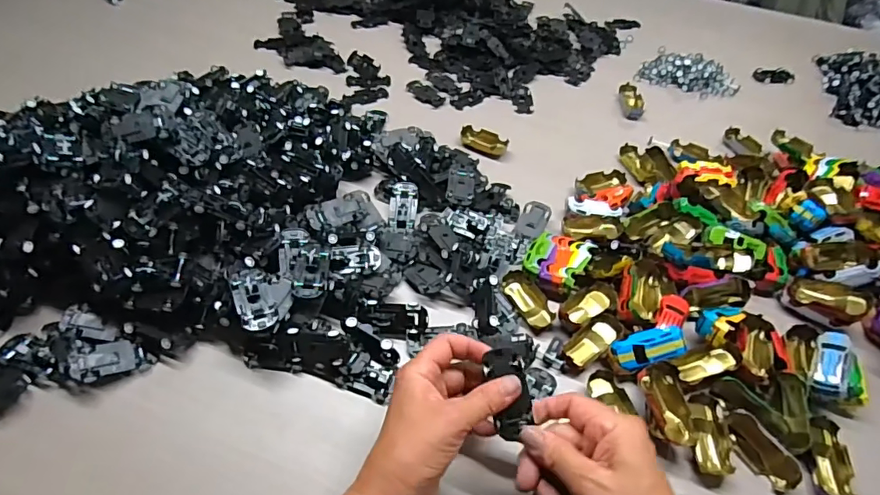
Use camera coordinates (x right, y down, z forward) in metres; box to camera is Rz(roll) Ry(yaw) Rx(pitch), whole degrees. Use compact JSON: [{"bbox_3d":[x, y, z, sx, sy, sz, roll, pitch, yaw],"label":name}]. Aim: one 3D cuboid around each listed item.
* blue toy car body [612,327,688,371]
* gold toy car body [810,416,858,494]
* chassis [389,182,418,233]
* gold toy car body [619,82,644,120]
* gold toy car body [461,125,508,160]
[{"bbox_3d":[0.188,0.090,0.443,0.060,0.011,0.030,-18,58,8],"label":"blue toy car body"},{"bbox_3d":[0.328,0.179,0.410,0.026,0.015,0.073,17,52,9],"label":"gold toy car body"},{"bbox_3d":[-0.042,-0.048,0.563,0.031,0.011,0.068,4,51,-1],"label":"chassis"},{"bbox_3d":[0.283,-0.215,0.723,0.030,0.013,0.062,2,51,-3],"label":"gold toy car body"},{"bbox_3d":[0.059,-0.140,0.655,0.064,0.014,0.038,25,54,16],"label":"gold toy car body"}]

